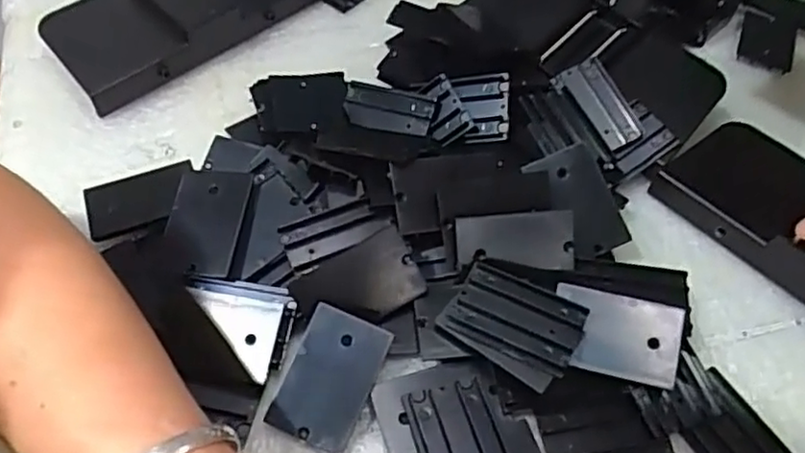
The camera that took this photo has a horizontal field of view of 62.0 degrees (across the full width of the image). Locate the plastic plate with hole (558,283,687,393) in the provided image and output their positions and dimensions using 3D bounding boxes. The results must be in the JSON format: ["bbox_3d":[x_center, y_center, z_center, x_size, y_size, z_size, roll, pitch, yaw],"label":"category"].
[{"bbox_3d":[0.095,0.048,0.296,0.053,0.004,0.036,11,76,14],"label":"plastic plate with hole"}]

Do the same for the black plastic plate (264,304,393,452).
[{"bbox_3d":[-0.031,0.065,0.287,0.035,0.004,0.055,23,74,3],"label":"black plastic plate"}]

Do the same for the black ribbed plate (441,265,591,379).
[{"bbox_3d":[0.050,0.040,0.294,0.055,0.004,0.036,25,61,19],"label":"black ribbed plate"}]

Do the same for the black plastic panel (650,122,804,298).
[{"bbox_3d":[0.221,0.005,0.349,0.076,0.030,0.163,-37,64,-27],"label":"black plastic panel"}]

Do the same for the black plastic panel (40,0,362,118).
[{"bbox_3d":[-0.122,-0.143,0.430,0.201,0.029,0.081,-33,62,-25],"label":"black plastic panel"}]

